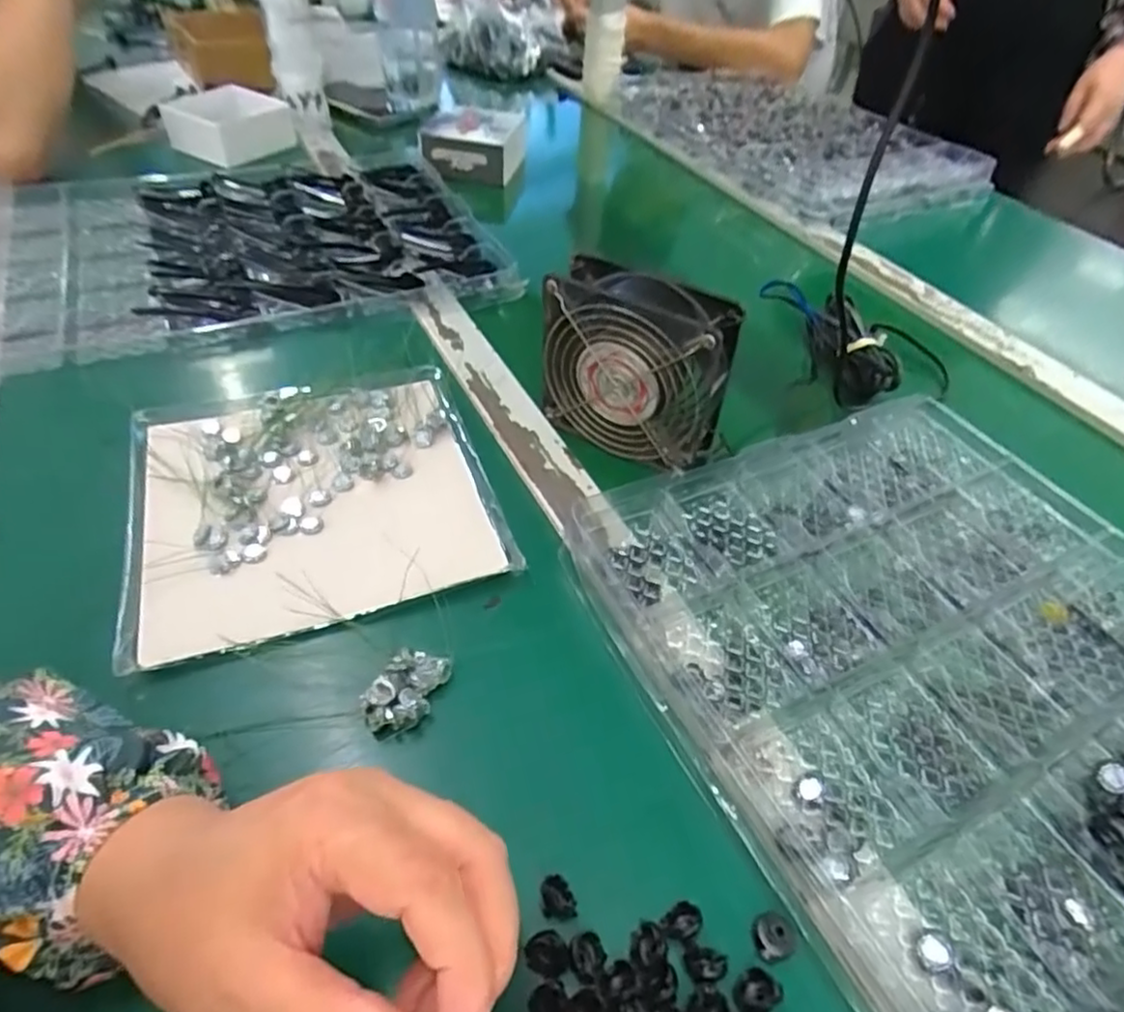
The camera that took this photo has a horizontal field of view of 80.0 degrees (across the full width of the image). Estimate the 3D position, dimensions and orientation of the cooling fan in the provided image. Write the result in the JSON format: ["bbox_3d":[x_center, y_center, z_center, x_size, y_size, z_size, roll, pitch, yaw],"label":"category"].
[{"bbox_3d":[0.046,-0.088,0.441,0.117,0.118,0.043,27,50,21],"label":"cooling fan"}]

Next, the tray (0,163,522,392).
[{"bbox_3d":[-0.309,-0.250,0.617,0.447,0.020,0.345,-22,51,-23],"label":"tray"}]

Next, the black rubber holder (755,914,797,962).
[{"bbox_3d":[0.084,0.170,0.264,0.016,0.008,0.016,2,45,-2],"label":"black rubber holder"}]

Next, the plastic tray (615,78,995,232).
[{"bbox_3d":[0.306,-0.532,0.947,0.313,0.040,0.529,-17,49,-19],"label":"plastic tray"}]

